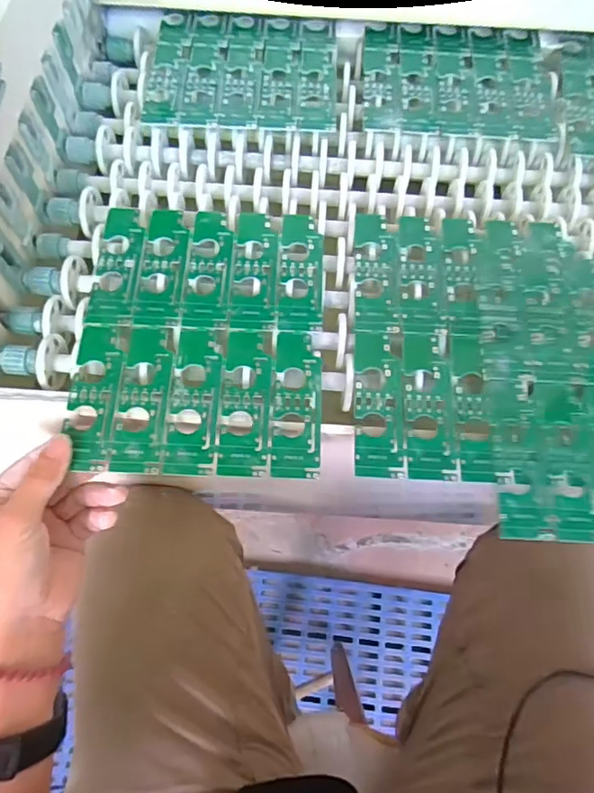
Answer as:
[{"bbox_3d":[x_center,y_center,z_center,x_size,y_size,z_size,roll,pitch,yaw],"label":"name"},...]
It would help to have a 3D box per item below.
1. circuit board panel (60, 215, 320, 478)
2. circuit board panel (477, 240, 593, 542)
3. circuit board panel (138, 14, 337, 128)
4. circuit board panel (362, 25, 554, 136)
[{"bbox_3d":[-0.067,-0.047,0.373,0.165,0.008,0.207,3,66,-2],"label":"circuit board panel"},{"bbox_3d":[0.216,-0.011,0.363,0.169,0.009,0.217,3,67,0],"label":"circuit board panel"},{"bbox_3d":[-0.049,-0.302,0.483,0.167,0.010,0.150,2,66,0],"label":"circuit board panel"},{"bbox_3d":[0.147,-0.296,0.484,0.168,0.005,0.144,2,66,0],"label":"circuit board panel"}]

